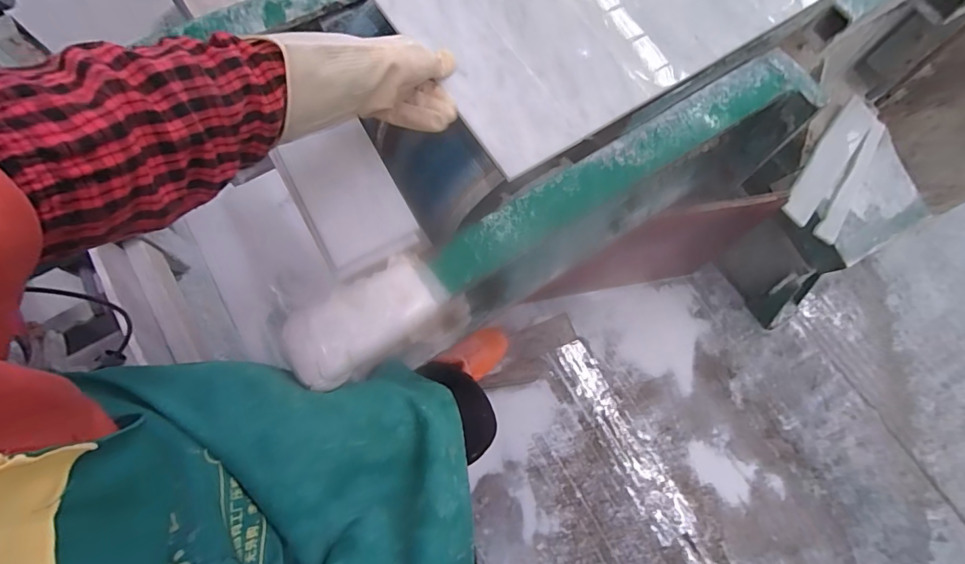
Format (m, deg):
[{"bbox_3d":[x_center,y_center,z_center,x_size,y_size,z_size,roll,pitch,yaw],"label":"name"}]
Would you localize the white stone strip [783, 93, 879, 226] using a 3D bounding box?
[{"bbox_3d":[0.709,-0.250,0.937,0.070,0.012,0.308,39,80,-3],"label":"white stone strip"}]

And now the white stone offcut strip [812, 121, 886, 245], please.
[{"bbox_3d":[0.765,-0.210,0.950,0.045,0.018,0.293,33,80,-6],"label":"white stone offcut strip"}]

